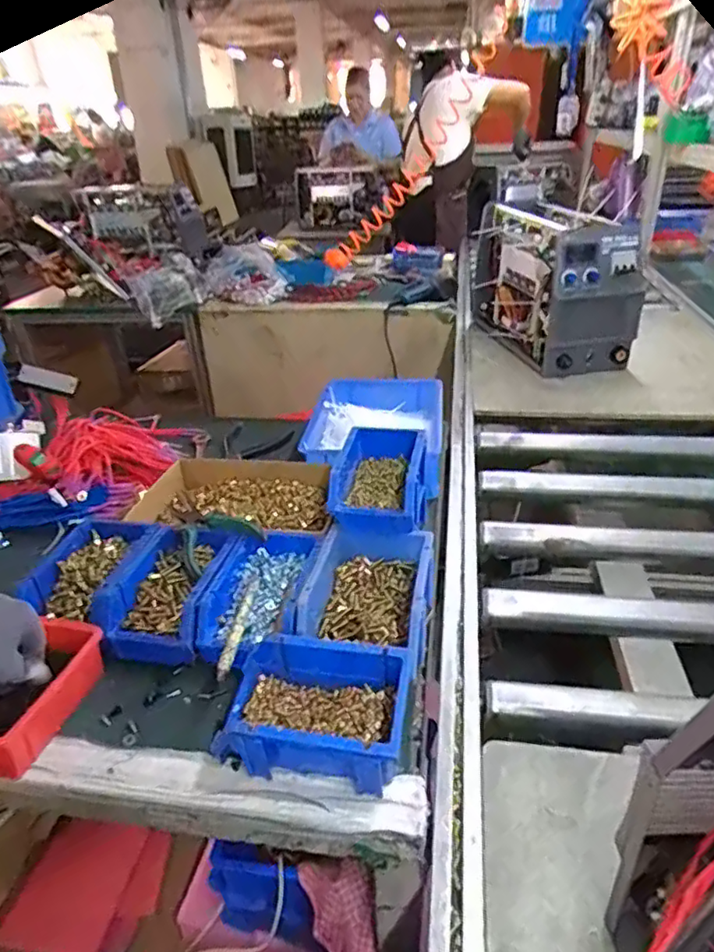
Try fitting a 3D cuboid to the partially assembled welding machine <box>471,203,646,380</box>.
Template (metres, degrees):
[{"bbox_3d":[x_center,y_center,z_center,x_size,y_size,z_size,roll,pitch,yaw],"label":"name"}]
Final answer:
[{"bbox_3d":[0.442,-0.455,1.446,0.191,0.274,0.457,-10,32,-13],"label":"partially assembled welding machine"}]

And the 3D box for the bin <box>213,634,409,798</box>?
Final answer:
[{"bbox_3d":[-0.035,0.208,0.537,0.159,0.073,0.106,7,32,15],"label":"bin"}]

